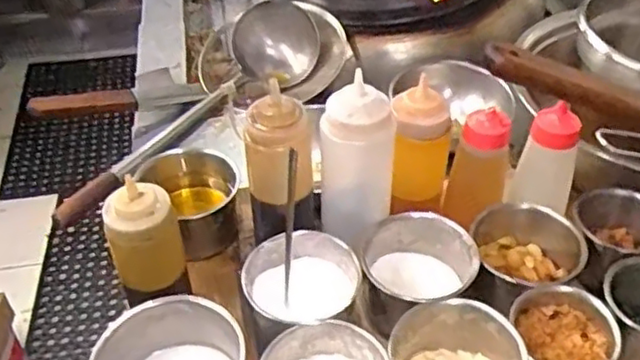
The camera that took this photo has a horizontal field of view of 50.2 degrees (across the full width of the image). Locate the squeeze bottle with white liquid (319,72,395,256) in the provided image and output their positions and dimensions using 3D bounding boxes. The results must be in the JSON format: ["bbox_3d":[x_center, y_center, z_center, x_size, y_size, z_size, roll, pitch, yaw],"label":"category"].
[{"bbox_3d":[0.038,0.003,0.722,0.079,0.202,0.076,2,42,2],"label":"squeeze bottle with white liquid"}]

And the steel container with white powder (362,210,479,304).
[{"bbox_3d":[0.106,0.102,0.740,0.112,0.092,0.120,0,42,0],"label":"steel container with white powder"}]

